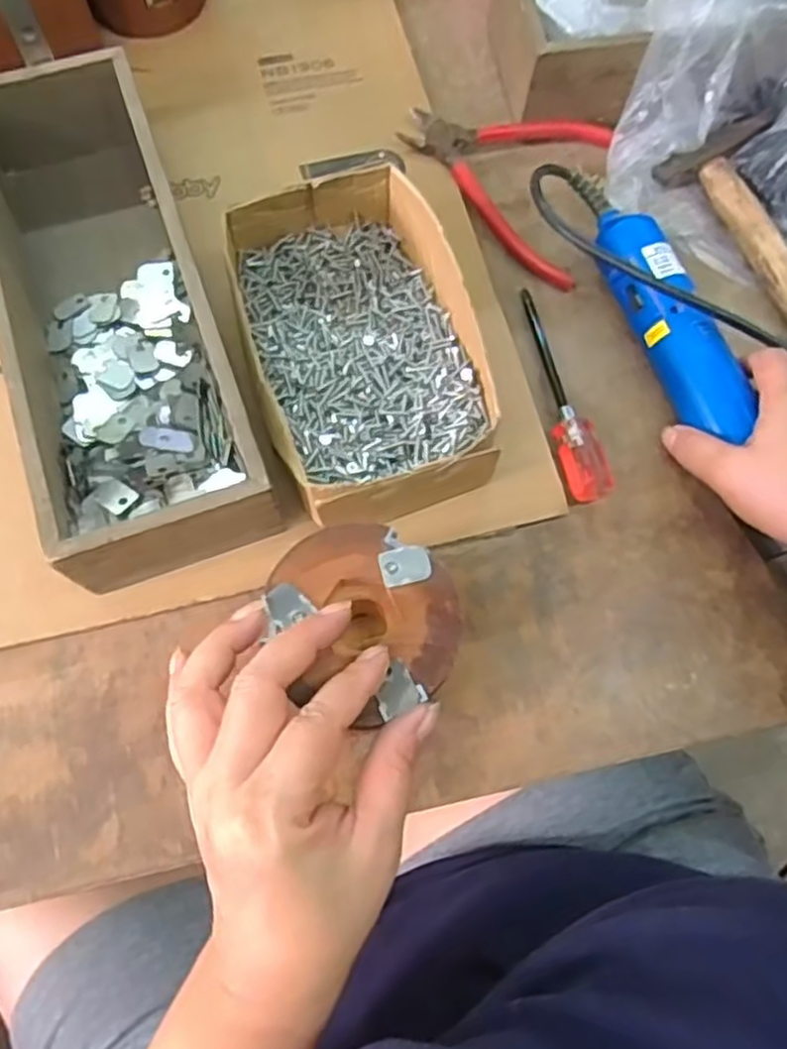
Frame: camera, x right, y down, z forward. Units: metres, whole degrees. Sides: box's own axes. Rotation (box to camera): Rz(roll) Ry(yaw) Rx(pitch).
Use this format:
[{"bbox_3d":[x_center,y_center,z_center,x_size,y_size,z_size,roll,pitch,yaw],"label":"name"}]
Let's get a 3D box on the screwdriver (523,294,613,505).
[{"bbox_3d":[0.092,-0.077,0.419,0.022,0.020,0.139,-12,73,-6],"label":"screwdriver"}]

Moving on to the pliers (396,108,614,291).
[{"bbox_3d":[0.066,-0.223,0.465,0.126,0.013,0.126,17,72,3],"label":"pliers"}]

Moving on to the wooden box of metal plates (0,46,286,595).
[{"bbox_3d":[-0.149,-0.115,0.390,0.100,0.069,0.290,-18,74,-8],"label":"wooden box of metal plates"}]

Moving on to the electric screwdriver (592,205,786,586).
[{"bbox_3d":[0.172,-0.066,0.404,0.042,0.033,0.262,-18,76,-8],"label":"electric screwdriver"}]

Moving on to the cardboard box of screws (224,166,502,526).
[{"bbox_3d":[-0.017,-0.092,0.395,0.112,0.061,0.189,-16,74,-7],"label":"cardboard box of screws"}]

